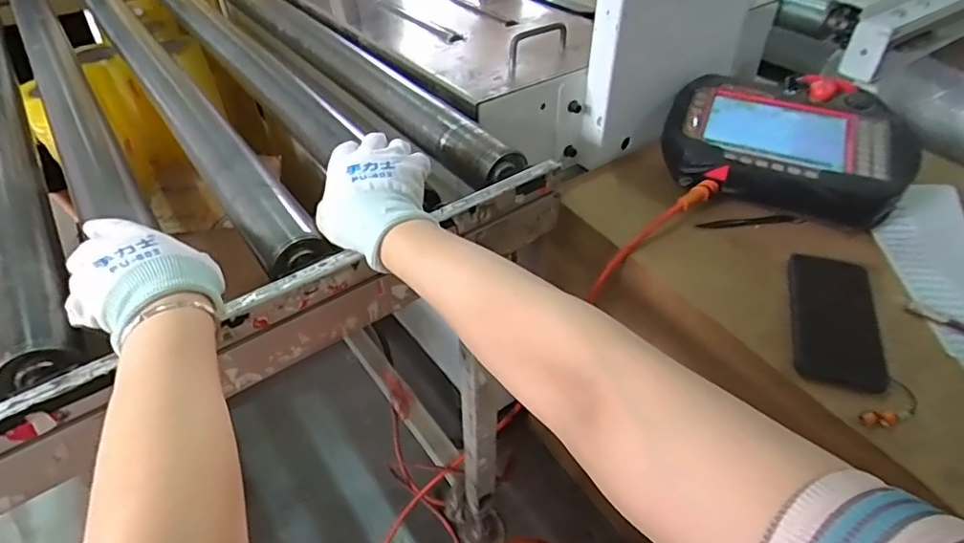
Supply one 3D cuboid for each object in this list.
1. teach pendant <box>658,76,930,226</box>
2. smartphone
[{"bbox_3d":[0.380,-0.157,0.698,0.286,0.089,0.202,11,44,12],"label":"teach pendant"},{"bbox_3d":[0.354,0.044,0.555,0.082,0.014,0.161,11,54,14],"label":"smartphone"}]

